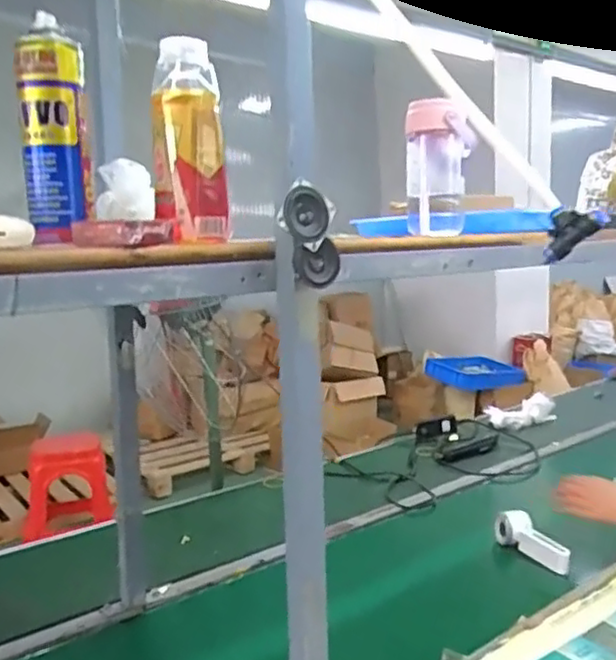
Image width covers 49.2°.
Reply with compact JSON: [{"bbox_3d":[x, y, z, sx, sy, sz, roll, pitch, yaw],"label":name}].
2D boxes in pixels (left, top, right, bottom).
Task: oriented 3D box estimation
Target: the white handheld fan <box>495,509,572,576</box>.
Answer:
[{"bbox_3d":[0.394,0.373,1.188,0.052,0.068,0.159,-4,6,-22],"label":"white handheld fan"}]

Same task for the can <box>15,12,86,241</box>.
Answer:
[{"bbox_3d":[-0.248,-0.200,0.660,0.060,0.214,0.055,-5,8,-18],"label":"can"}]

